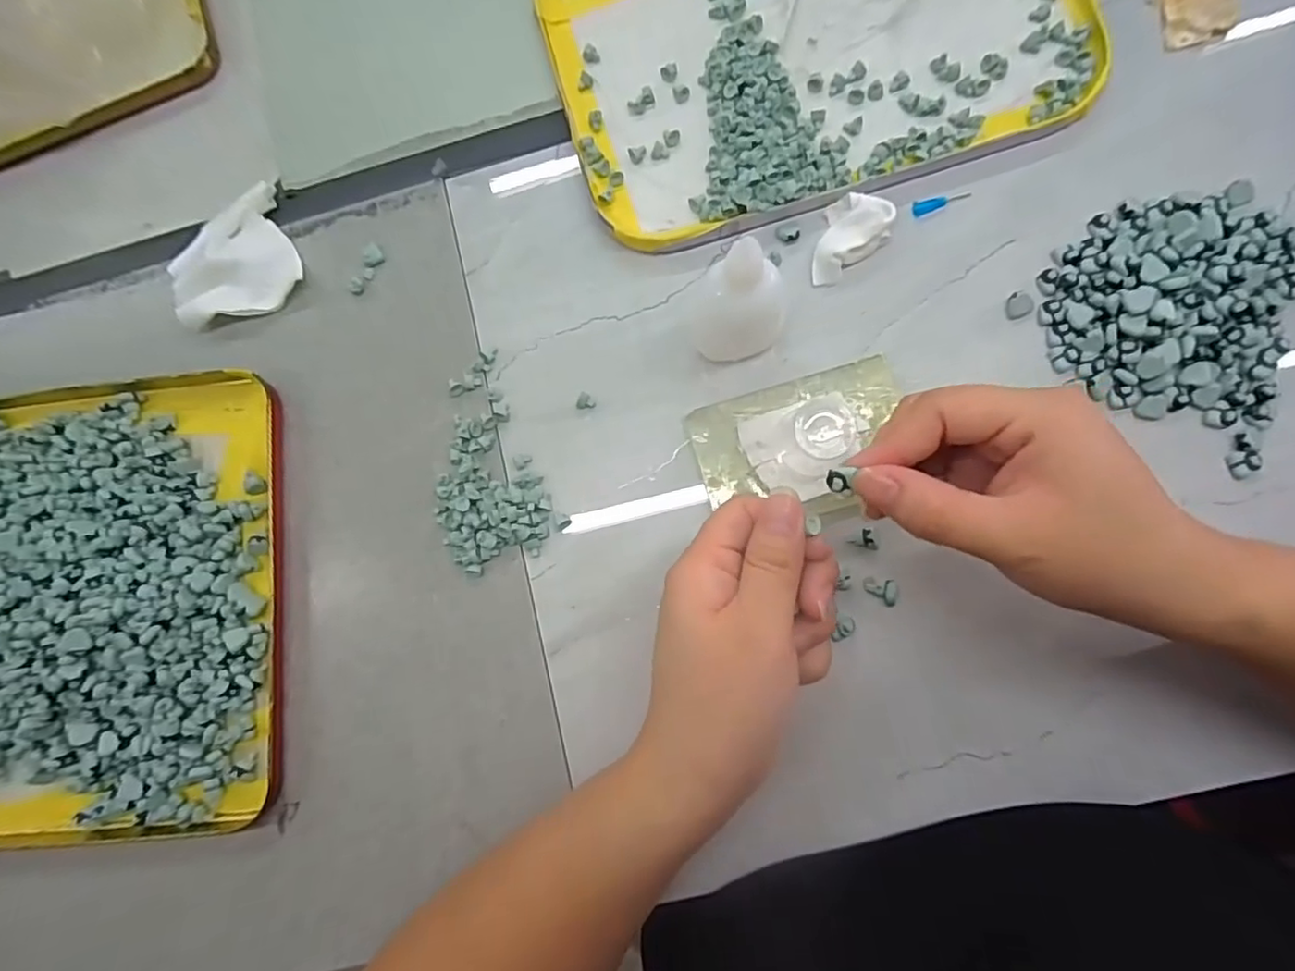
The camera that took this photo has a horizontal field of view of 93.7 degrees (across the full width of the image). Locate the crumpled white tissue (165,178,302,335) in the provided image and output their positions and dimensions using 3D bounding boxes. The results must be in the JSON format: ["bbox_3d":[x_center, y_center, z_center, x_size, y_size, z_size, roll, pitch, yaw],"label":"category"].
[{"bbox_3d":[-0.240,-0.128,0.351,0.072,0.013,0.071,-26,81,2],"label":"crumpled white tissue"}]

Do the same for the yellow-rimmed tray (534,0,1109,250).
[{"bbox_3d":[0.083,-0.252,0.329,0.267,0.015,0.206,-18,81,4],"label":"yellow-rimmed tray"}]

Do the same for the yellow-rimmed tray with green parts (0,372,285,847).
[{"bbox_3d":[-0.318,0.067,0.324,0.248,0.031,0.245,-6,82,5],"label":"yellow-rimmed tray with green parts"}]

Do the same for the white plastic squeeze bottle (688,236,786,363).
[{"bbox_3d":[0.041,-0.092,0.280,0.042,0.079,0.046,-11,82,5],"label":"white plastic squeeze bottle"}]

